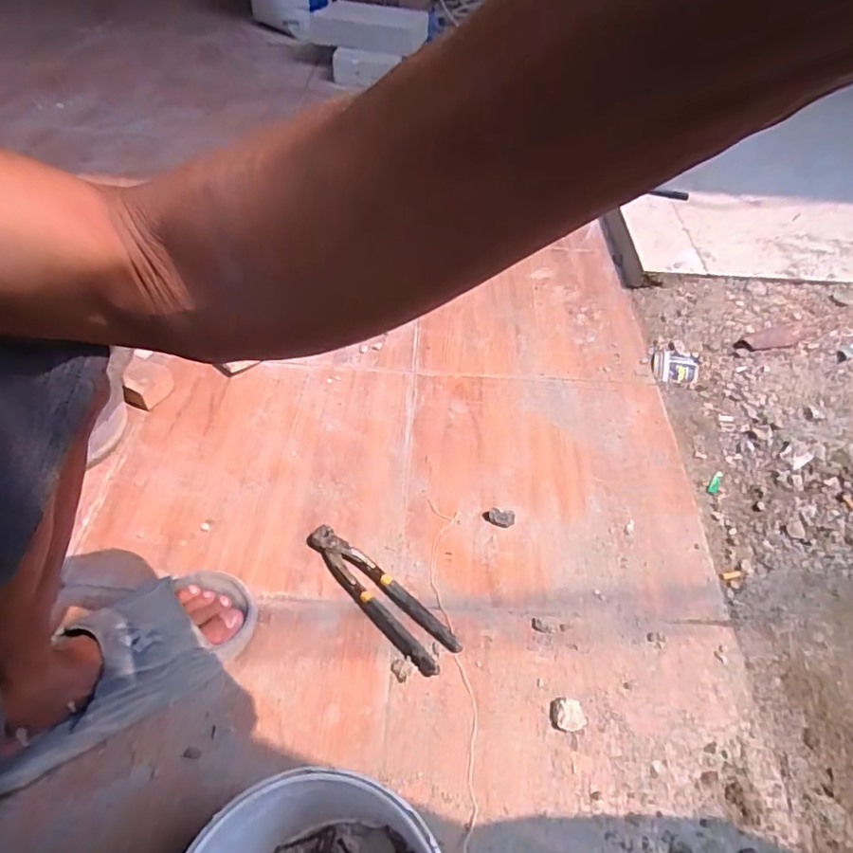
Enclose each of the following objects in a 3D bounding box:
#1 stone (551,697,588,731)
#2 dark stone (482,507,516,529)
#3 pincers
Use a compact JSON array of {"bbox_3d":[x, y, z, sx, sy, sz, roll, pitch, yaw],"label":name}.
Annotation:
[{"bbox_3d":[0.148,0.300,0.590,0.034,0.011,0.031,0,50,-1],"label":"stone"},{"bbox_3d":[0.096,0.119,0.750,0.042,0.022,0.020,15,51,11],"label":"dark stone"},{"bbox_3d":[-0.055,0.195,0.673,0.054,0.022,0.221,-35,59,-27],"label":"pincers"}]

